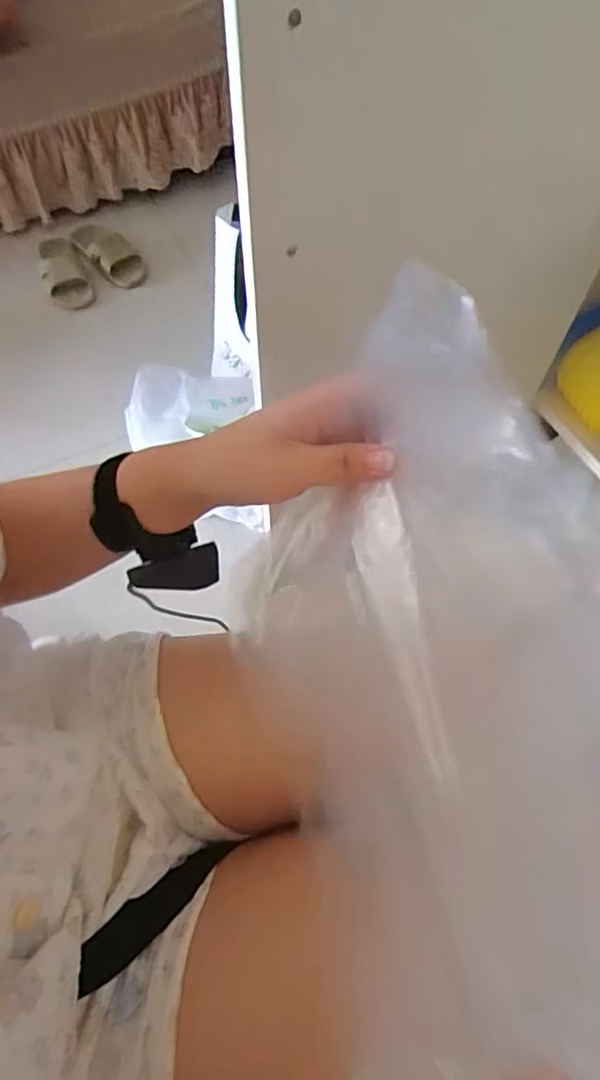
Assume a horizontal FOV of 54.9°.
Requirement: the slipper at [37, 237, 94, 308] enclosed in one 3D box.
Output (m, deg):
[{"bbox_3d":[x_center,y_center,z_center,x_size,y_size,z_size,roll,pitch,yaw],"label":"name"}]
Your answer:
[{"bbox_3d":[-0.589,-0.664,1.434,0.104,0.057,0.255,-23,63,-14],"label":"slipper"}]

